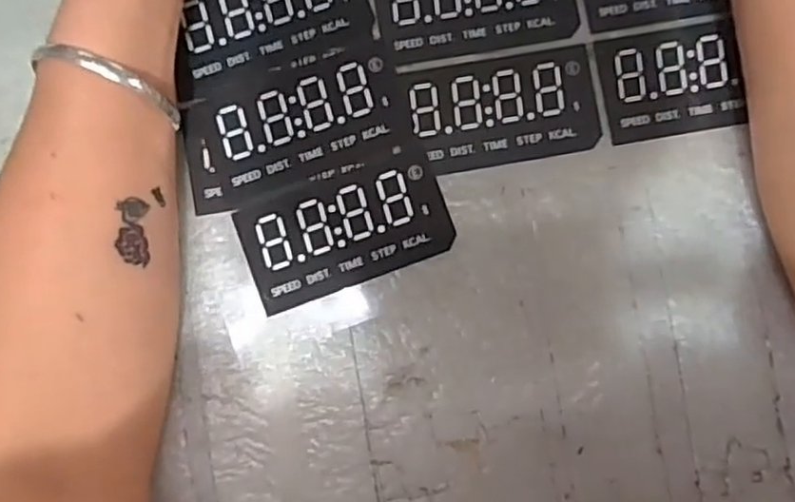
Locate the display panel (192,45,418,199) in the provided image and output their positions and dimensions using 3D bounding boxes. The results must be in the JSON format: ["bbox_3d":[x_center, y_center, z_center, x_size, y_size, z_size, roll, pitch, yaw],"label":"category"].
[{"bbox_3d":[-0.041,-0.059,0.307,0.090,0.004,0.047,-18,87,-2],"label":"display panel"}]

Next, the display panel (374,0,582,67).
[{"bbox_3d":[0.036,-0.115,0.313,0.091,0.004,0.048,-10,87,-2],"label":"display panel"}]

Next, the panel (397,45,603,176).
[{"bbox_3d":[0.048,-0.064,0.309,0.085,0.004,0.048,-10,87,-2],"label":"panel"}]

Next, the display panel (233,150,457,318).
[{"bbox_3d":[-0.022,-0.010,0.304,0.091,0.004,0.048,-20,87,-2],"label":"display panel"}]

